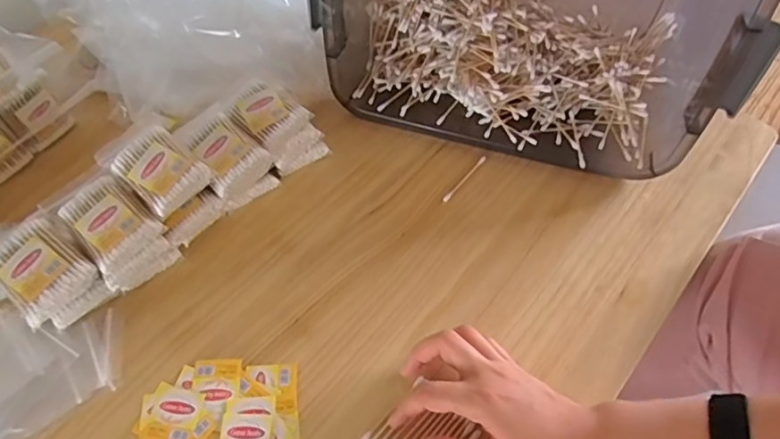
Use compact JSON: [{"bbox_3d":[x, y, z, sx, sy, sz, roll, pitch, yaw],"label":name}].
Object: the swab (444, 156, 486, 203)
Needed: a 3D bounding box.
[{"bbox_3d":[0.078,-0.043,0.574,0.006,0.004,0.074,35,61,20],"label":"swab"}]

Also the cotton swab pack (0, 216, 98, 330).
[{"bbox_3d":[-0.282,0.040,0.449,0.074,0.023,0.059,35,62,21],"label":"cotton swab pack"}]

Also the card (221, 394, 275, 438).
[{"bbox_3d":[-0.113,0.165,0.440,0.038,0.004,0.052,1,56,0],"label":"card"}]

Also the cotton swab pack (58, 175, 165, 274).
[{"bbox_3d":[-0.236,0.001,0.469,0.055,0.019,0.072,-38,64,-23],"label":"cotton swab pack"}]

